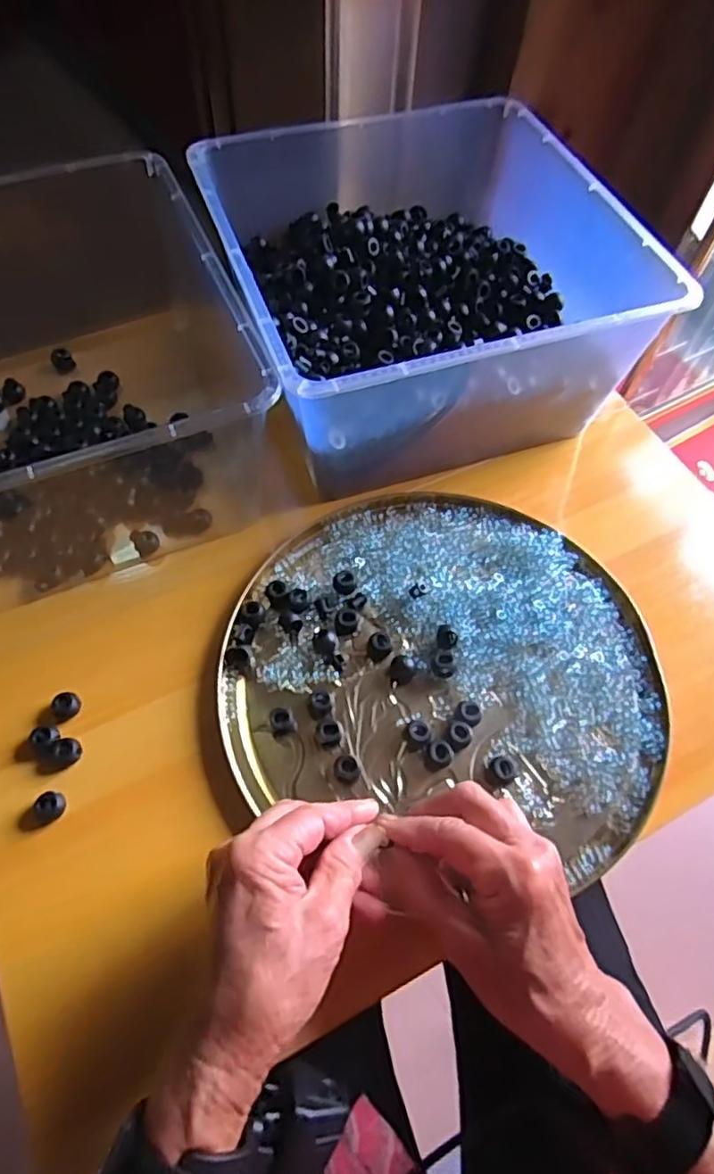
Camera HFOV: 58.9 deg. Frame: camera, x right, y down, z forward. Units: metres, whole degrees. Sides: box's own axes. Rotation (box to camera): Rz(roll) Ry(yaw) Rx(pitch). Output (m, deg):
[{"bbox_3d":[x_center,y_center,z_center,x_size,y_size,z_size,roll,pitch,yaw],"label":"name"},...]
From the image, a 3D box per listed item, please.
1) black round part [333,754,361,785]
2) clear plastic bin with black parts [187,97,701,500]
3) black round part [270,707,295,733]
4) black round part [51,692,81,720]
[{"bbox_3d":[-0.006,0.116,0.400,0.017,0.008,0.016,1,61,-2],"label":"black round part"},{"bbox_3d":[0.041,-0.264,0.533,0.303,0.125,0.340,-16,63,-12],"label":"clear plastic bin with black parts"},{"bbox_3d":[-0.049,0.088,0.415,0.015,0.009,0.015,1,61,-2],"label":"black round part"},{"bbox_3d":[-0.193,0.078,0.418,0.015,0.012,0.018,35,65,16],"label":"black round part"}]

